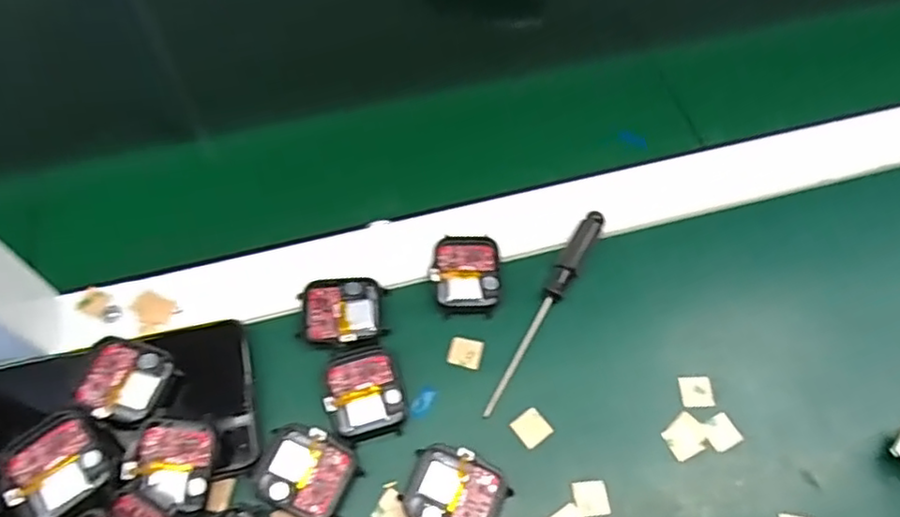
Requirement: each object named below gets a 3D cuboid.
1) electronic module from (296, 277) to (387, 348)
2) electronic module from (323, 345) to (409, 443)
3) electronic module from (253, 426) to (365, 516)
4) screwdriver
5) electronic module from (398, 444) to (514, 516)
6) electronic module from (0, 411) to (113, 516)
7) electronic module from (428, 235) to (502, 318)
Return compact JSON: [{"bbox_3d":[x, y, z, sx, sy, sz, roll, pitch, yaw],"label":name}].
[{"bbox_3d":[-0.057,0.029,0.347,0.044,0.008,0.038,-2,61,-3],"label":"electronic module"},{"bbox_3d":[-0.043,0.067,0.327,0.037,0.008,0.045,-15,63,-10],"label":"electronic module"},{"bbox_3d":[-0.067,0.101,0.308,0.043,0.007,0.037,21,63,10],"label":"electronic module"},{"bbox_3d":[0.052,0.027,0.351,0.012,0.012,0.131,26,64,12],"label":"screwdriver"},{"bbox_3d":[0.003,0.110,0.305,0.046,0.011,0.036,21,63,10],"label":"electronic module"},{"bbox_3d":[-0.173,0.091,0.288,0.037,0.012,0.040,-33,67,-18],"label":"electronic module"},{"bbox_3d":[0.009,0.009,0.360,0.037,0.007,0.045,0,61,-2],"label":"electronic module"}]

